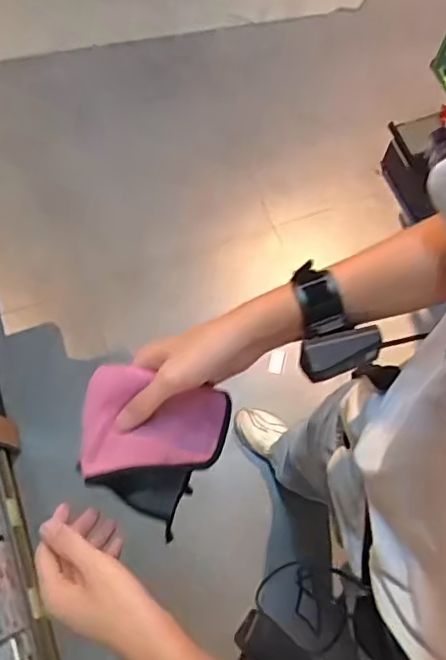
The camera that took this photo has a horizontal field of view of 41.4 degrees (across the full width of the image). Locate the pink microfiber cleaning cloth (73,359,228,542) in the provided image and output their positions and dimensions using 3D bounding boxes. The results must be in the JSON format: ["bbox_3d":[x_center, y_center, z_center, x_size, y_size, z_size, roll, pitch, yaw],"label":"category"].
[{"bbox_3d":[-0.065,0.102,0.523,0.125,0.049,0.120,9,72,3],"label":"pink microfiber cleaning cloth"}]

